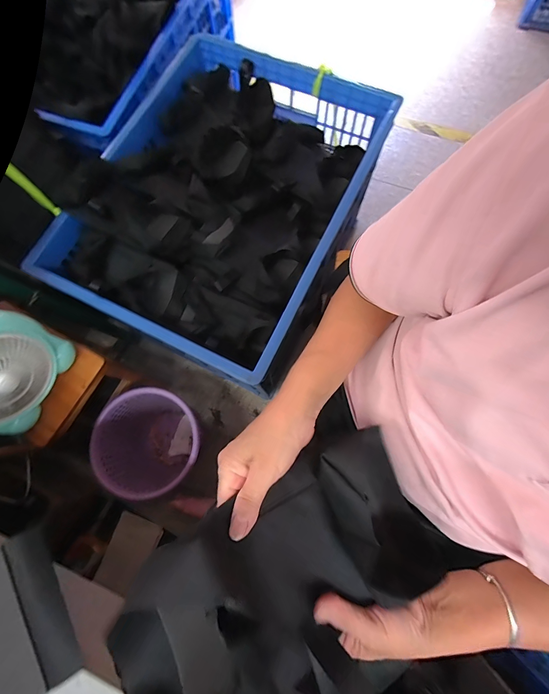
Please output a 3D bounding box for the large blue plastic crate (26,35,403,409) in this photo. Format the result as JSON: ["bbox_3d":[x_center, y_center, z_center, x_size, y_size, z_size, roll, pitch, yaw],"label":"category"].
[{"bbox_3d":[-0.158,-0.382,0.864,0.647,0.319,0.812,25,77,9],"label":"large blue plastic crate"}]

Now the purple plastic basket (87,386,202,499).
[{"bbox_3d":[-0.345,0.289,0.940,0.275,0.297,0.285,-1,75,3],"label":"purple plastic basket"}]

